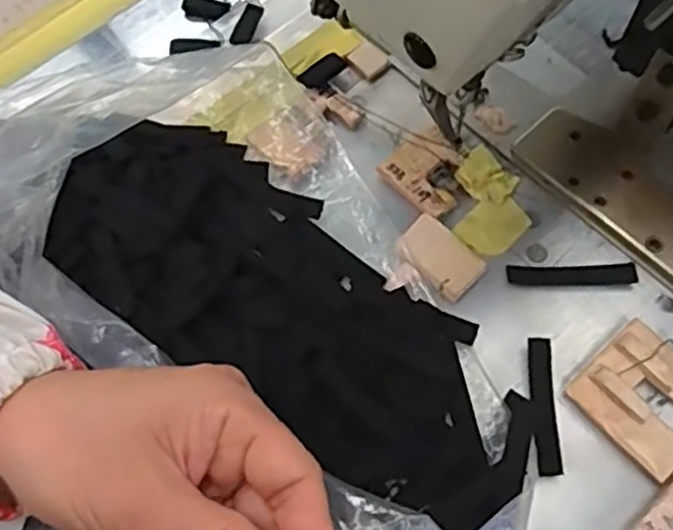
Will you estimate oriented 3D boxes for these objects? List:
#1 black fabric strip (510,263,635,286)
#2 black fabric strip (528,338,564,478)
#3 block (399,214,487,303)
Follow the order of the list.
[{"bbox_3d":[0.103,0.004,0.305,0.055,0.004,0.009,0,66,2],"label":"black fabric strip"},{"bbox_3d":[0.083,0.056,0.282,0.011,0.004,0.054,-1,66,2],"label":"black fabric strip"},{"bbox_3d":[0.046,-0.003,0.307,0.024,0.008,0.036,-39,70,-14],"label":"block"}]

